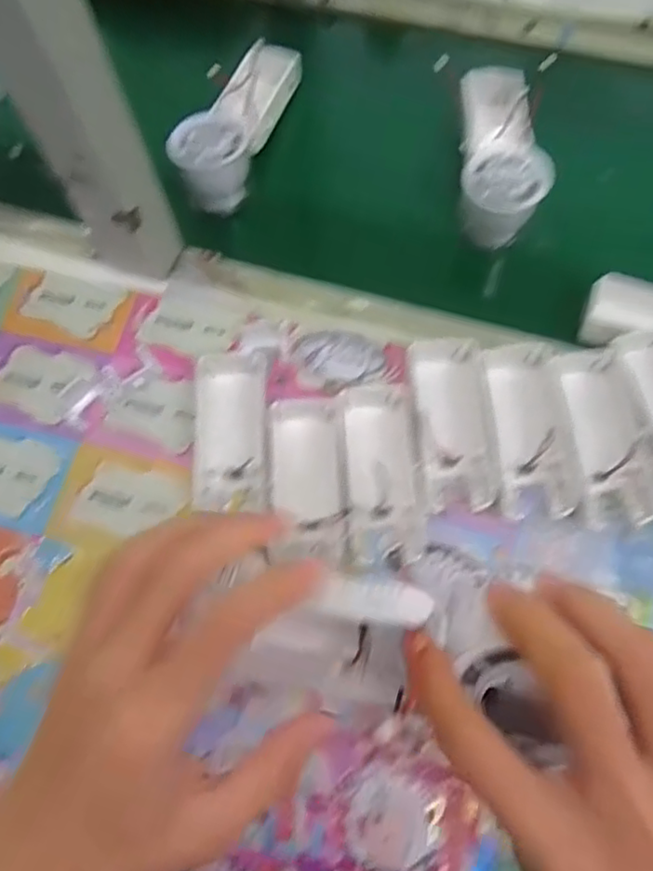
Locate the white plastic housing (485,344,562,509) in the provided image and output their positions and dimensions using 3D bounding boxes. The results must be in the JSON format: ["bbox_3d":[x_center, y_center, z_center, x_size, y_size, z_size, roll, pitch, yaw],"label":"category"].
[{"bbox_3d":[0.128,-0.005,0.391,0.047,0.031,0.111,-3,68,0],"label":"white plastic housing"}]

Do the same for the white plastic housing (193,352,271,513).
[{"bbox_3d":[-0.060,0.000,0.402,0.045,0.028,0.101,-2,71,2],"label":"white plastic housing"}]

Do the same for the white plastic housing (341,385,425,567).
[{"bbox_3d":[0.035,0.025,0.389,0.046,0.026,0.109,-1,71,2],"label":"white plastic housing"}]

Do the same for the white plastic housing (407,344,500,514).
[{"bbox_3d":[0.081,-0.008,0.401,0.047,0.028,0.112,-4,71,1],"label":"white plastic housing"}]

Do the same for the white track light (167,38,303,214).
[{"bbox_3d":[-0.071,-0.257,0.502,0.053,0.048,0.159,18,73,9],"label":"white track light"}]

